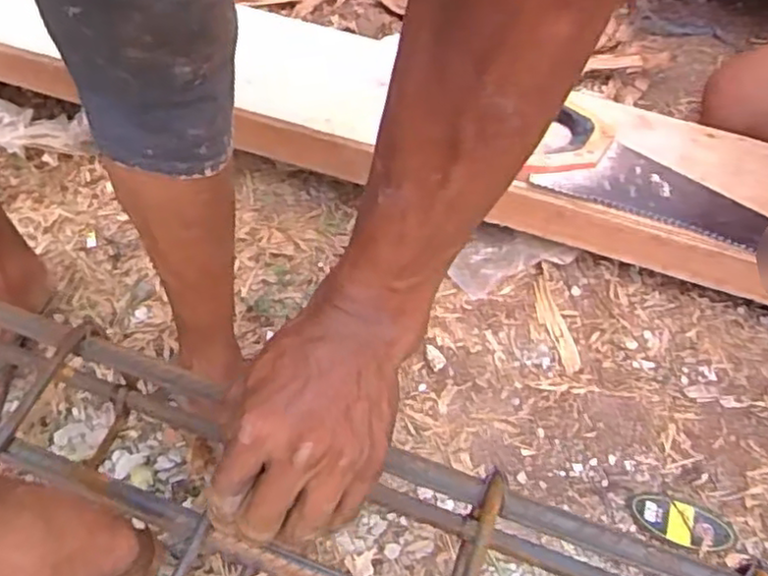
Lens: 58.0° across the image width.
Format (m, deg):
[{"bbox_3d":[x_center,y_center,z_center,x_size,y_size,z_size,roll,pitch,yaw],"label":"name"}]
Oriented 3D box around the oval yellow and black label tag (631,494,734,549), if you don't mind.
[{"bbox_3d":[0.273,0.215,0.637,0.085,0.004,0.040,19,54,18],"label":"oval yellow and black label tag"}]

